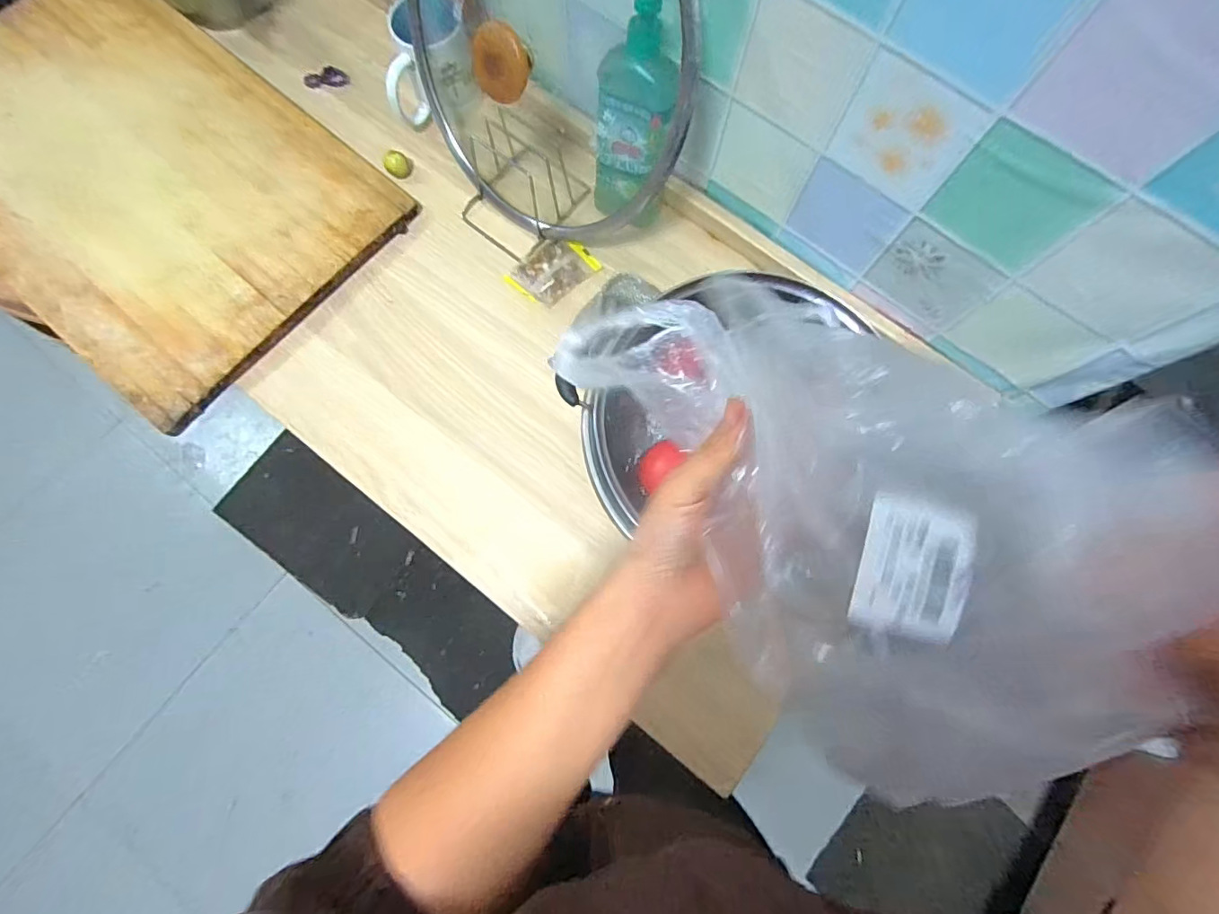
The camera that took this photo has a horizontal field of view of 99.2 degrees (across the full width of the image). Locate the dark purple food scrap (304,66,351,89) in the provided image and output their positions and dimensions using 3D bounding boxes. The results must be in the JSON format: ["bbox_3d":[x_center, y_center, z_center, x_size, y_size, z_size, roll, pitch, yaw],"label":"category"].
[{"bbox_3d":[-0.358,-0.480,0.653,0.056,0.014,0.025,-5,77,-3],"label":"dark purple food scrap"}]

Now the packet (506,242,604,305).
[{"bbox_3d":[-0.067,-0.216,0.596,0.091,0.011,0.068,-42,81,-10],"label":"packet"}]

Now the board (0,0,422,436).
[{"bbox_3d":[-0.560,-0.340,0.613,0.573,0.028,0.365,39,79,7],"label":"board"}]

